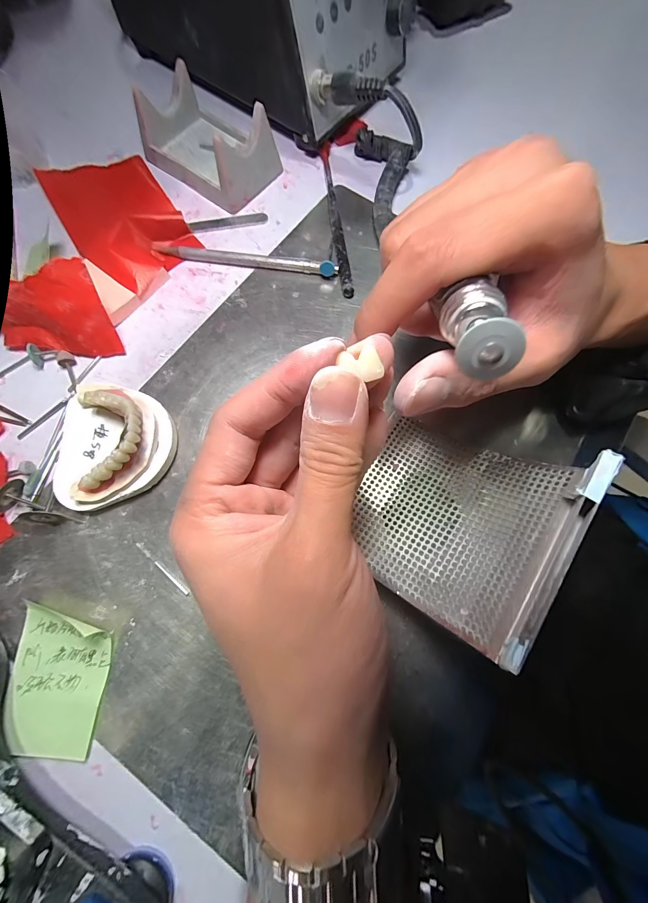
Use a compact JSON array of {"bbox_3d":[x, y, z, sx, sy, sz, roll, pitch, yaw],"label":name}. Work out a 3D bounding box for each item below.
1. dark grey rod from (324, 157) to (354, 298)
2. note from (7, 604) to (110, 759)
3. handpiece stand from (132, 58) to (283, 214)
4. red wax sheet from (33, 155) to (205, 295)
[{"bbox_3d":[0.009,-0.182,0.259,0.008,0.010,0.140,-7,75,-3],"label":"dark grey rod"},{"bbox_3d":[-0.144,0.122,0.174,0.051,0.005,0.065,5,75,0],"label":"note"},{"bbox_3d":[-0.091,-0.249,0.259,0.096,0.042,0.063,35,77,8],"label":"handpiece stand"},{"bbox_3d":[-0.158,-0.184,0.252,0.079,0.018,0.136,-33,78,-9],"label":"red wax sheet"}]

